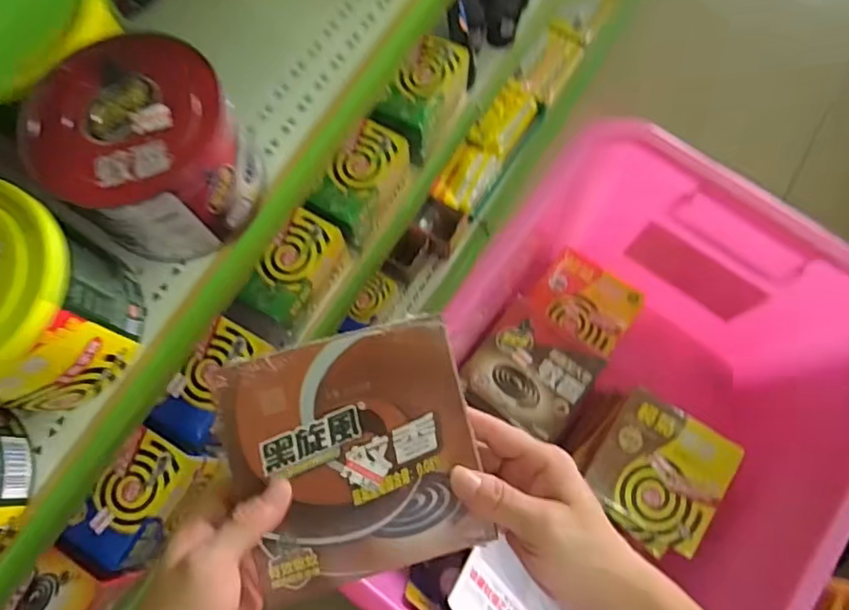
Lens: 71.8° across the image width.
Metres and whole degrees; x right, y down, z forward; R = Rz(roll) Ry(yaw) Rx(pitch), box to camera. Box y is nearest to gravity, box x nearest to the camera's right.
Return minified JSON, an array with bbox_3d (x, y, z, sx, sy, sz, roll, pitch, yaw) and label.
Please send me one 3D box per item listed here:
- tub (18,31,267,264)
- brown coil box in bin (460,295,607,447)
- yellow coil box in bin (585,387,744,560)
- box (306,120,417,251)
[{"bbox_3d":[-0.199,-0.111,0.436,0.132,0.101,0.129,0,75,0],"label":"tub"},{"bbox_3d":[0.134,0.083,0.722,0.140,0.028,0.137,36,78,9],"label":"brown coil box in bin"},{"bbox_3d":[0.255,0.183,0.640,0.129,0.045,0.144,31,77,8],"label":"yellow coil box in bin"},{"bbox_3d":[-0.079,-0.152,0.769,0.073,0.096,0.136,32,77,8],"label":"box"}]

